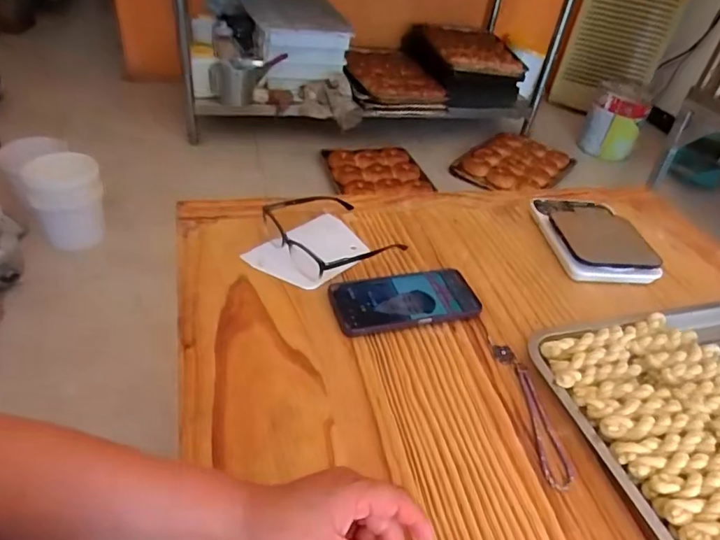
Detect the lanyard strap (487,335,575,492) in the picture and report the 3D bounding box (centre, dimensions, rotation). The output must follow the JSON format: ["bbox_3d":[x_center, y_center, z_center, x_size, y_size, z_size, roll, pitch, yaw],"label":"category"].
[{"bbox_3d":[0.161,0.128,0.502,0.027,0.005,0.167,1,41,-10],"label":"lanyard strap"}]

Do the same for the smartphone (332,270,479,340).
[{"bbox_3d":[0.053,0.036,0.591,0.165,0.013,0.076,-6,44,-14],"label":"smartphone"}]

